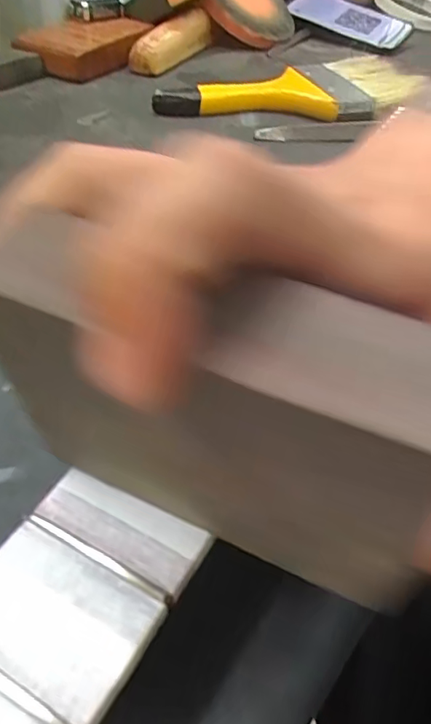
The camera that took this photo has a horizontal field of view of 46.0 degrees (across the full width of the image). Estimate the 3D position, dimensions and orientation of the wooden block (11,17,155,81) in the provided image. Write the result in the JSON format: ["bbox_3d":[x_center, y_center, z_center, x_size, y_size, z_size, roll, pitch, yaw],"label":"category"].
[{"bbox_3d":[-0.117,-0.306,0.492,0.075,0.025,0.129,27,50,21],"label":"wooden block"}]

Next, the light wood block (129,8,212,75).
[{"bbox_3d":[-0.041,-0.327,0.516,0.027,0.029,0.138,19,48,14],"label":"light wood block"}]

